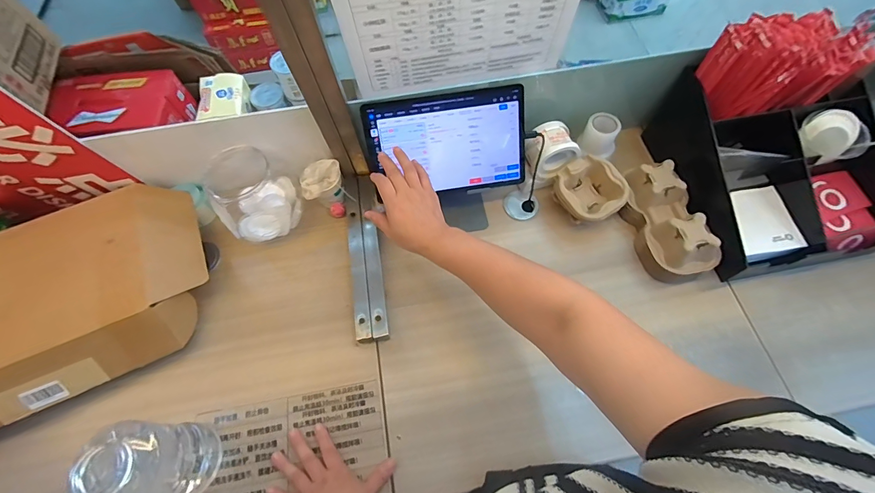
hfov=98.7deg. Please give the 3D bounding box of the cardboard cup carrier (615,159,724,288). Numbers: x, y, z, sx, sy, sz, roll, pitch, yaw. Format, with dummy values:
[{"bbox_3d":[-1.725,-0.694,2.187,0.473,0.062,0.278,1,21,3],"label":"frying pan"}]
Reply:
[{"bbox_3d":[0.388,-0.042,0.643,0.101,0.079,0.196,-15,65,-6],"label":"cardboard cup carrier"}]

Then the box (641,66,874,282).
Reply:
[{"bbox_3d":[0.583,-0.137,0.642,0.308,0.136,0.330,-10,65,-4],"label":"box"}]

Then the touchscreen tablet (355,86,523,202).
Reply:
[{"bbox_3d":[0.016,-0.163,0.609,0.256,0.157,0.012,-8,24,-3],"label":"touchscreen tablet"}]

